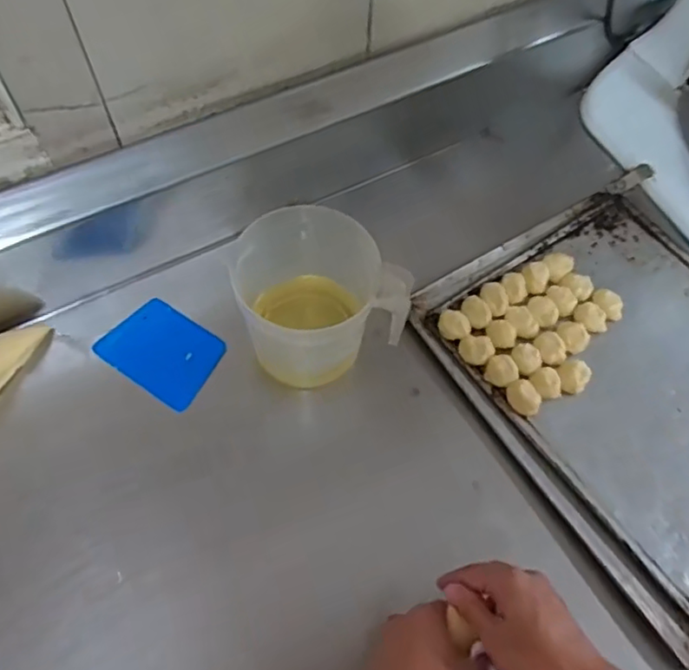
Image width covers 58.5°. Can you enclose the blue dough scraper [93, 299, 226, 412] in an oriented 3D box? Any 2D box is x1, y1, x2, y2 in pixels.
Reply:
[{"bbox_3d":[-0.202,0.017,0.687,0.123,0.004,0.091,33,66,11],"label":"blue dough scraper"}]

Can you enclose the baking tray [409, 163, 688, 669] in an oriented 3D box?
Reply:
[{"bbox_3d":[0.342,0.058,0.670,0.358,0.028,0.473,-30,65,-17],"label":"baking tray"}]

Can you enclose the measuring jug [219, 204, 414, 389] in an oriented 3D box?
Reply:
[{"bbox_3d":[-0.026,-0.031,0.627,0.141,0.175,0.121,-23,63,-14],"label":"measuring jug"}]

